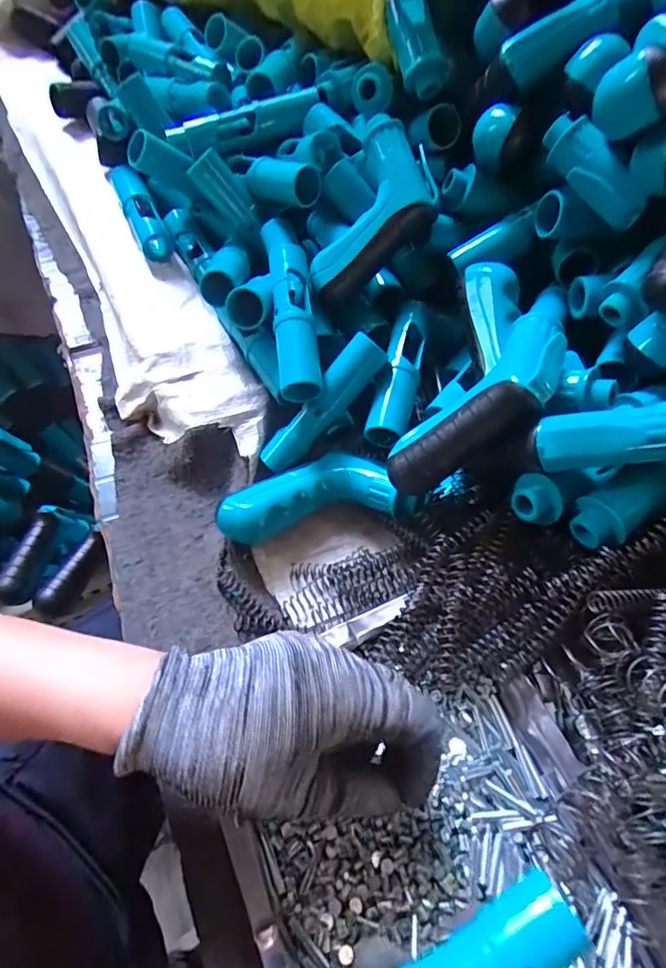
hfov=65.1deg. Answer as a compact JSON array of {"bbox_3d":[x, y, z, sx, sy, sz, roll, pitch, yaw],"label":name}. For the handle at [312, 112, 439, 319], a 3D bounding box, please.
[{"bbox_3d":[0.033,-0.199,0.394,0.075,0.039,0.137,24,94,13],"label":"handle"}]

